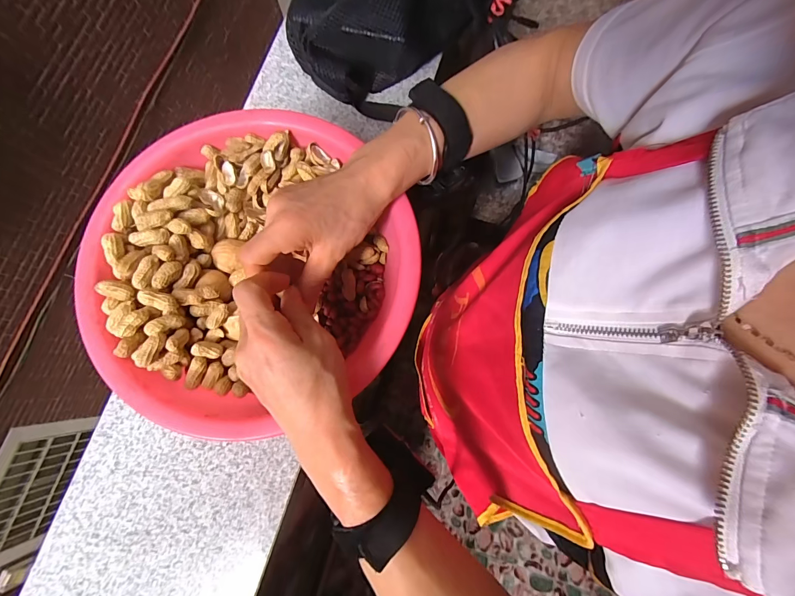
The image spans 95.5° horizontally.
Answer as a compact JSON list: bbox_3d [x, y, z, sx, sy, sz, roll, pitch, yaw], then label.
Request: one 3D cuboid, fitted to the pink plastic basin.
[{"bbox_3d":[-0.117,-0.024,0.324,0.260,0.087,0.255,0,78,2],"label":"pink plastic basin"}]

